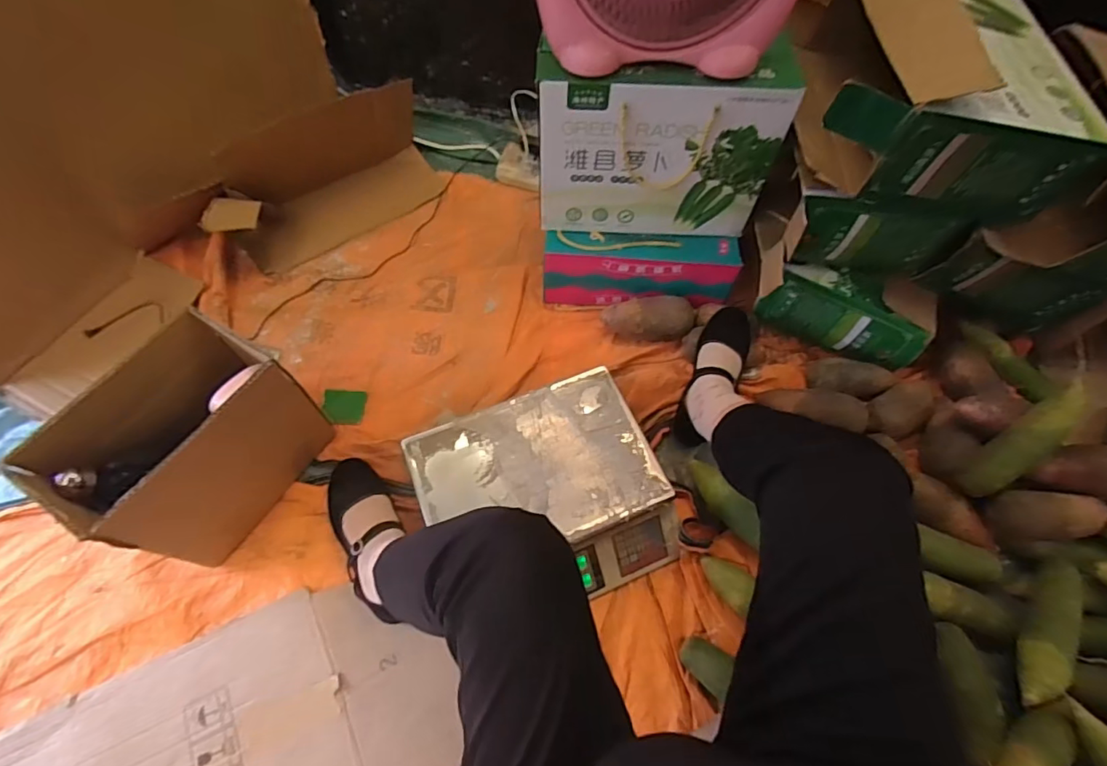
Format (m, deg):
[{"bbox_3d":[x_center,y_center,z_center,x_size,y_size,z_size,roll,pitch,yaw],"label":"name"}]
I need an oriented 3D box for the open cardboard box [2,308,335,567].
[{"bbox_3d":[-0.484,0.094,0.747,0.160,0.262,0.266,28,65,14],"label":"open cardboard box"}]

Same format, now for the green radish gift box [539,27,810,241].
[{"bbox_3d":[0.159,-0.373,0.844,0.354,0.254,0.113,2,62,0],"label":"green radish gift box"}]

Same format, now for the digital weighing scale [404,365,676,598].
[{"bbox_3d":[-0.012,0.168,0.788,0.319,0.108,0.290,-21,64,-11],"label":"digital weighing scale"}]

